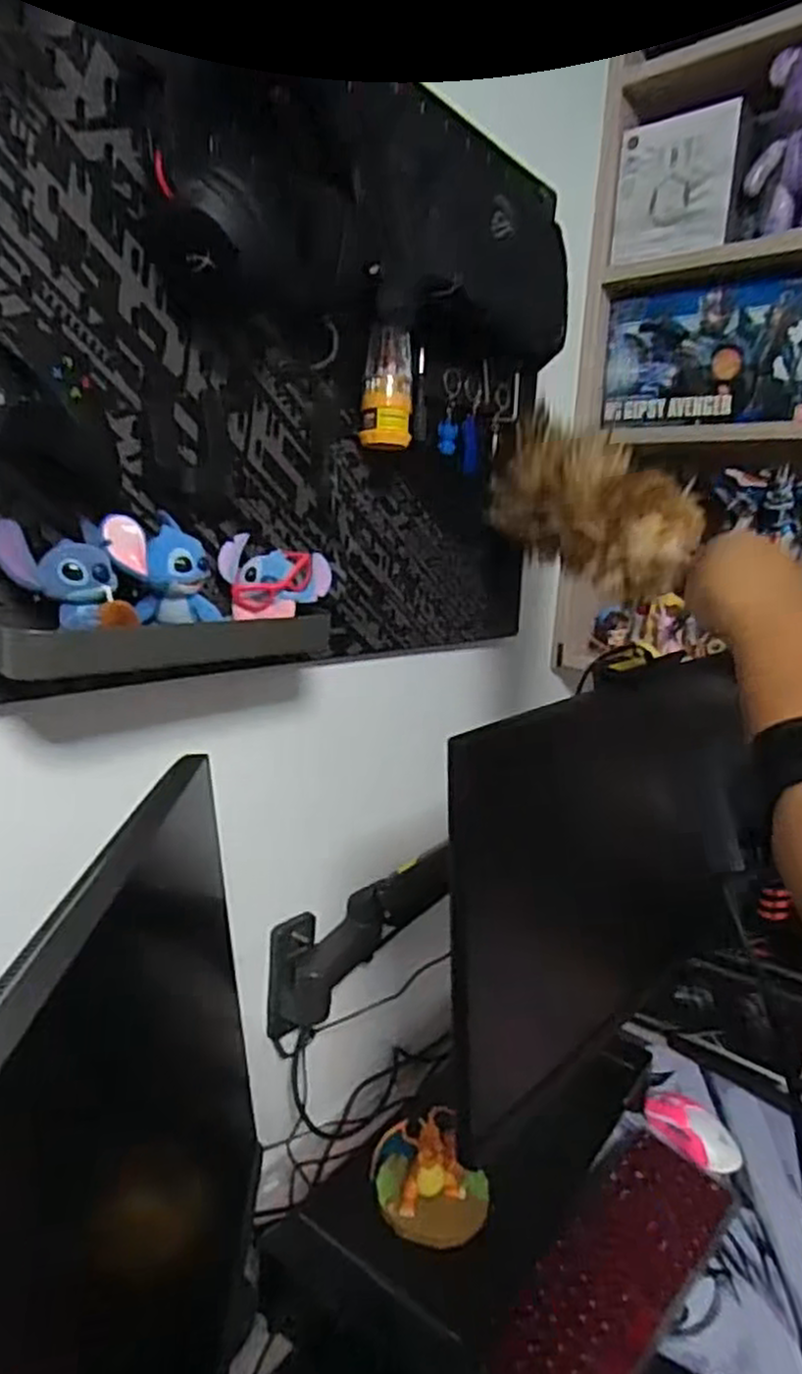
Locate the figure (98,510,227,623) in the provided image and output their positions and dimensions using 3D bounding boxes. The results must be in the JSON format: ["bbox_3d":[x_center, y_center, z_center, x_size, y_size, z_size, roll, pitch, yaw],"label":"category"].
[{"bbox_3d":[-0.171,-0.083,0.541,0.052,0.075,0.063,7,12,17],"label":"figure"}]

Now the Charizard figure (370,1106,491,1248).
[{"bbox_3d":[0.029,0.481,0.732,0.121,0.096,0.081,5,11,7],"label":"Charizard figure"}]

